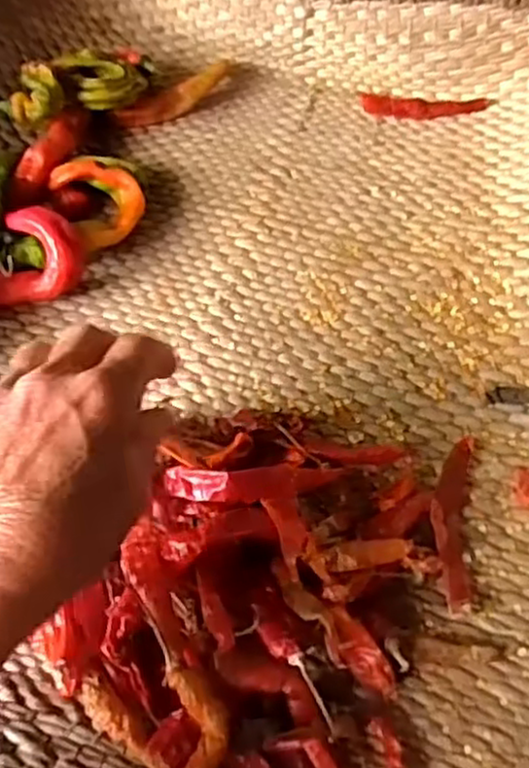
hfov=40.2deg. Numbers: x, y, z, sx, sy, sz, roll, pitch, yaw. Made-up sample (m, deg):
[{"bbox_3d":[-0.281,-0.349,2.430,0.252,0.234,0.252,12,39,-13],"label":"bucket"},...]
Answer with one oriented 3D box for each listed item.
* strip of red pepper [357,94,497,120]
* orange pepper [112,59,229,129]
[{"bbox_3d":[0.125,-0.217,0.564,0.099,0.014,0.023,7,59,6],"label":"strip of red pepper"},{"bbox_3d":[-0.068,-0.223,0.561,0.100,0.016,0.029,-30,63,-6],"label":"orange pepper"}]

